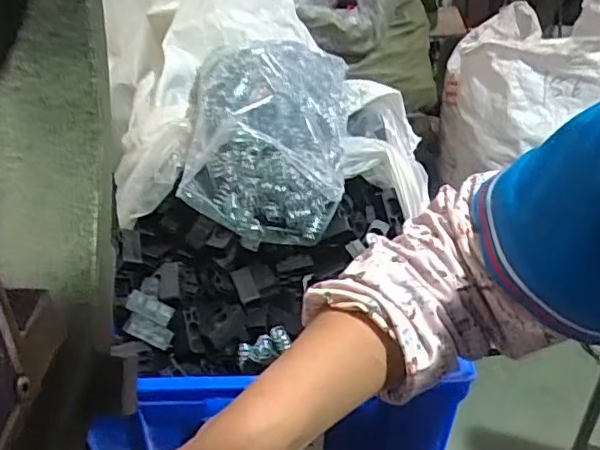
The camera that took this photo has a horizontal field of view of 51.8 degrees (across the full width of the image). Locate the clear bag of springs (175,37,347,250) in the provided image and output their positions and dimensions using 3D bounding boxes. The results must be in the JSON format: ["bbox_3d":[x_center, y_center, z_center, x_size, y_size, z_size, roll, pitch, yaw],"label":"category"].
[{"bbox_3d":[-0.028,-0.103,0.652,0.150,0.142,0.232,3,35,4],"label":"clear bag of springs"}]

